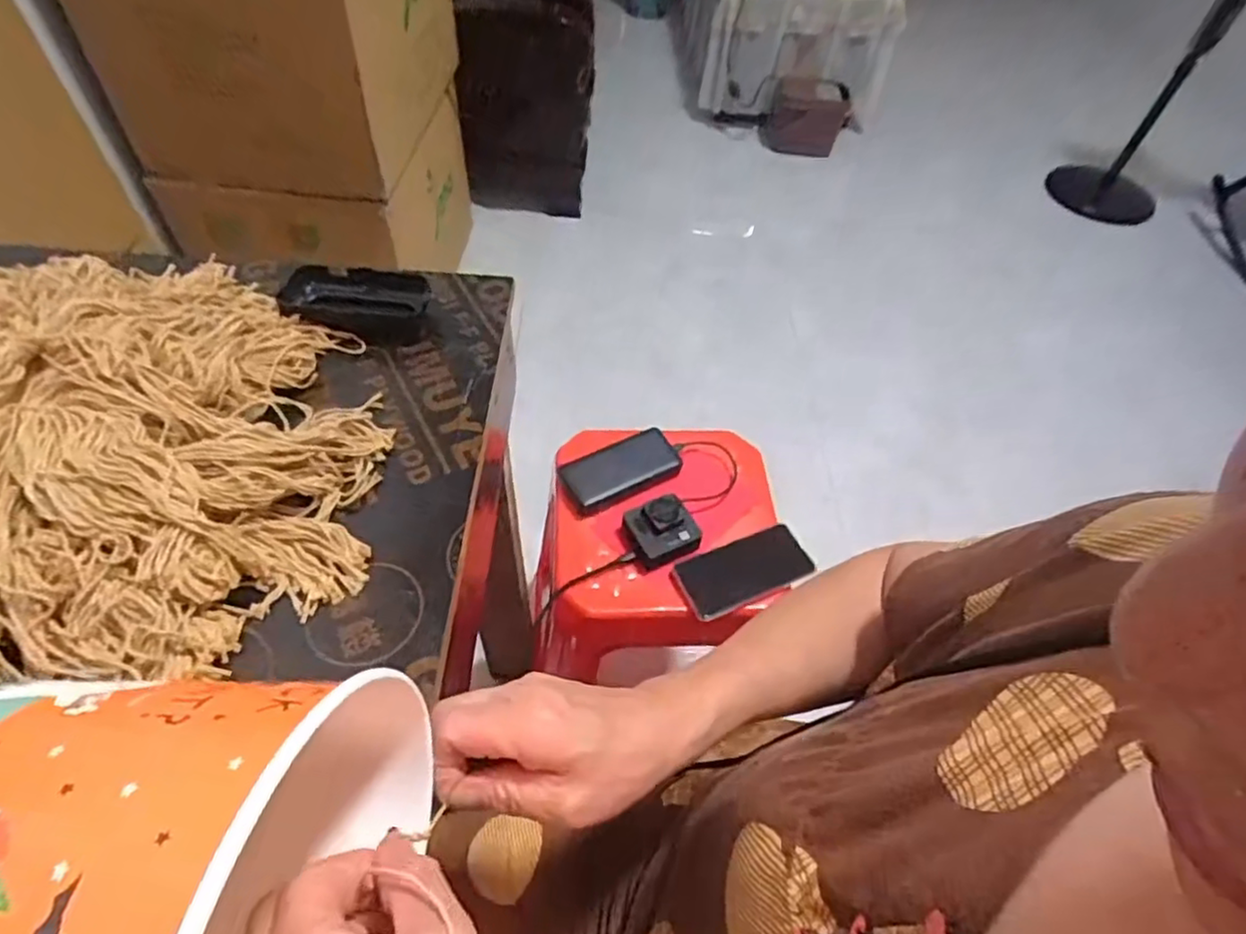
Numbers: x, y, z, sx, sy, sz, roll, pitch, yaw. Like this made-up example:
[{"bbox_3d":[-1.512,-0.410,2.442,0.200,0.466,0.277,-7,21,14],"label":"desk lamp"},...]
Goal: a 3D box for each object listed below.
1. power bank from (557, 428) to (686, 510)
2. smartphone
[{"bbox_3d":[0.000,-0.001,0.859,0.156,0.017,0.073,-24,54,-19],"label":"power bank"},{"bbox_3d":[0.146,0.125,0.787,0.160,0.008,0.072,-19,67,-15],"label":"smartphone"}]

